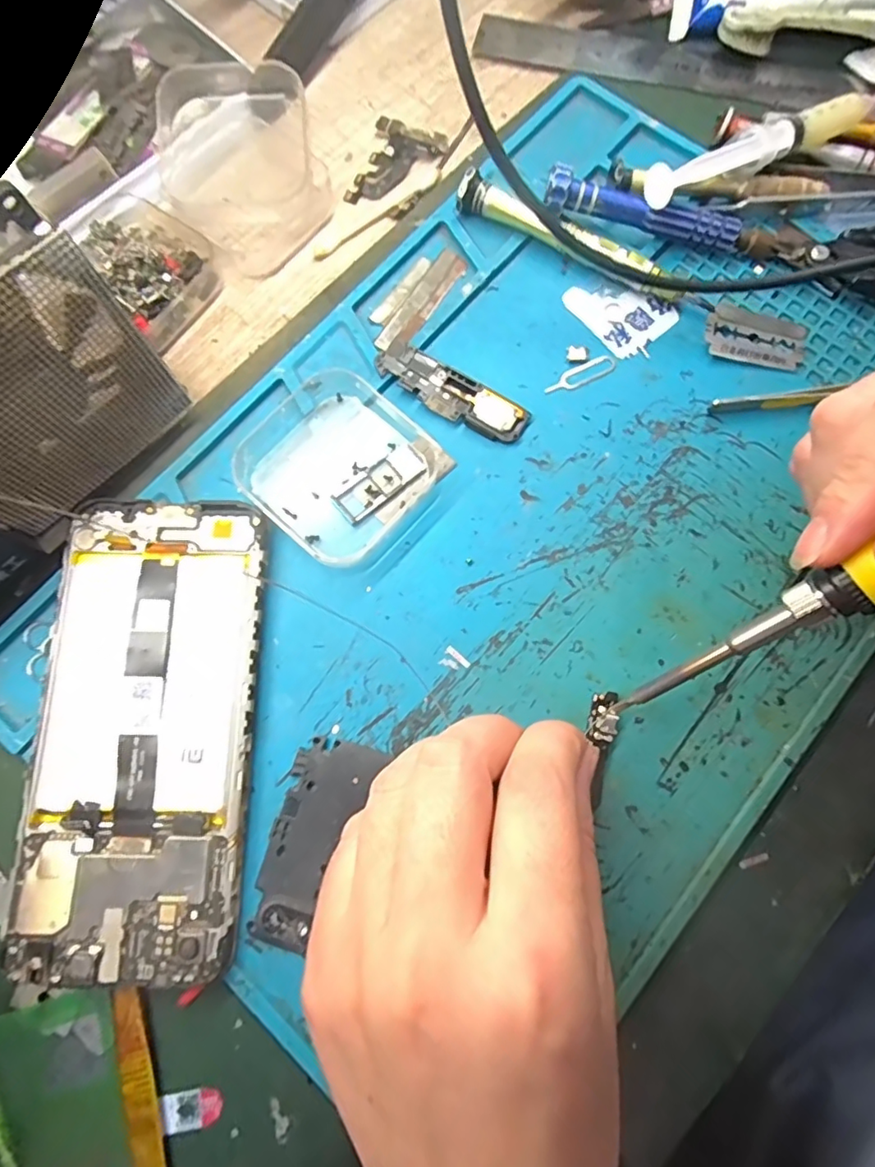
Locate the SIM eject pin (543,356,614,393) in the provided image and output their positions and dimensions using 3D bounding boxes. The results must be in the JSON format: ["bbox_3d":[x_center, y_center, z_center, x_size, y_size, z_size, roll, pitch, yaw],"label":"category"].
[{"bbox_3d":[0.060,-0.087,0.231,0.033,0.004,0.009,-23,90,-4],"label":"SIM eject pin"}]

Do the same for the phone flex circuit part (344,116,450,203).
[{"bbox_3d":[-0.020,-0.198,0.262,0.036,0.006,0.049,24,78,6],"label":"phone flex circuit part"}]

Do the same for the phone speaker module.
[{"bbox_3d":[0.006,-0.078,0.227,0.066,0.006,0.020,31,79,8],"label":"phone speaker module"}]

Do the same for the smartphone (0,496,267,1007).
[{"bbox_3d":[-0.101,0.049,0.194,0.071,0.013,0.163,0,76,1],"label":"smartphone"}]

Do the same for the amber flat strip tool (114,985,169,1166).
[{"bbox_3d":[-0.089,0.177,0.170,0.011,0.004,0.095,-16,77,-3],"label":"amber flat strip tool"}]

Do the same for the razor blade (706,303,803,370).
[{"bbox_3d":[0.133,-0.103,0.231,0.042,0.004,0.024,12,81,-4],"label":"razor blade"}]

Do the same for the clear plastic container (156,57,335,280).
[{"bbox_3d":[-0.085,-0.187,0.244,0.072,0.034,0.072,-38,79,-8],"label":"clear plastic container"}]

